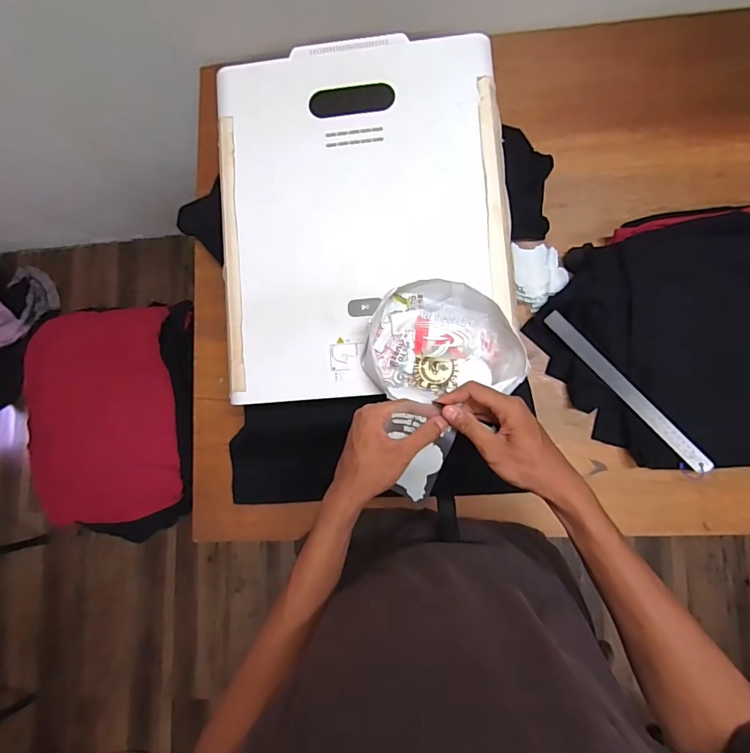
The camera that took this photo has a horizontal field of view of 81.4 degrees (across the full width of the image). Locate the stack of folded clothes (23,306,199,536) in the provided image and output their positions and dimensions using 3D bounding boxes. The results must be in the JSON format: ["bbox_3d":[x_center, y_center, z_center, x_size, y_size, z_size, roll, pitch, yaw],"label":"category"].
[{"bbox_3d":[-0.599,0.103,0.987,0.388,0.087,0.520,-4,85,4],"label":"stack of folded clothes"}]

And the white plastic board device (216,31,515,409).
[{"bbox_3d":[-0.020,-0.225,0.605,0.396,0.026,0.495,-4,85,4],"label":"white plastic board device"}]

